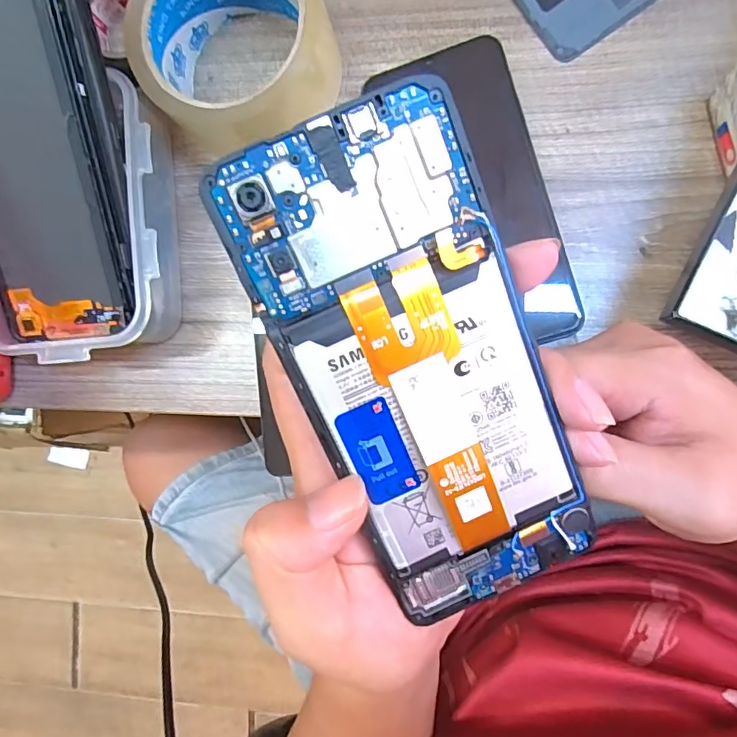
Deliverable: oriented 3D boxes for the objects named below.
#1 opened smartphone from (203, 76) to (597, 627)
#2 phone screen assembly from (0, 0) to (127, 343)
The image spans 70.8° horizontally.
[{"bbox_3d":[0.019,0.004,0.160,0.071,0.006,0.159,-25,106,-2],"label":"opened smartphone"},{"bbox_3d":[-0.161,-0.090,0.243,0.072,0.008,0.154,-2,109,8],"label":"phone screen assembly"}]

